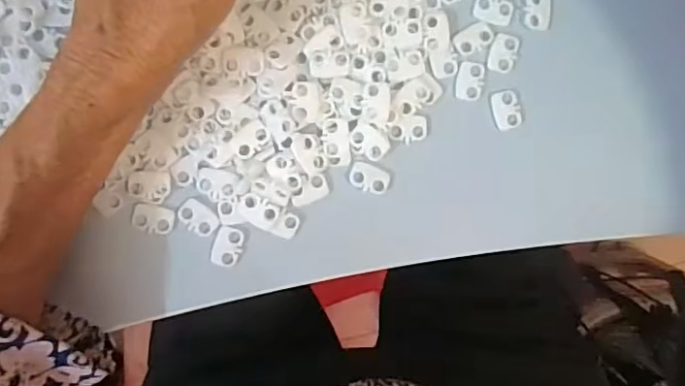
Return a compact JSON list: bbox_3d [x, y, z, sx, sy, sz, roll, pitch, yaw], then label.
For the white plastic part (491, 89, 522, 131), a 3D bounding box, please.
[{"bbox_3d":[0.077,-0.039,0.272,0.013,0.004,0.018,-14,92,-3],"label":"white plastic part"}]

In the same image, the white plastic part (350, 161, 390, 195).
[{"bbox_3d":[0.013,-0.007,0.268,0.019,0.004,0.012,25,89,-4],"label":"white plastic part"}]

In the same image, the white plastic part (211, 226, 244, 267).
[{"bbox_3d":[-0.053,0.025,0.263,0.012,0.004,0.017,21,89,-4],"label":"white plastic part"}]

